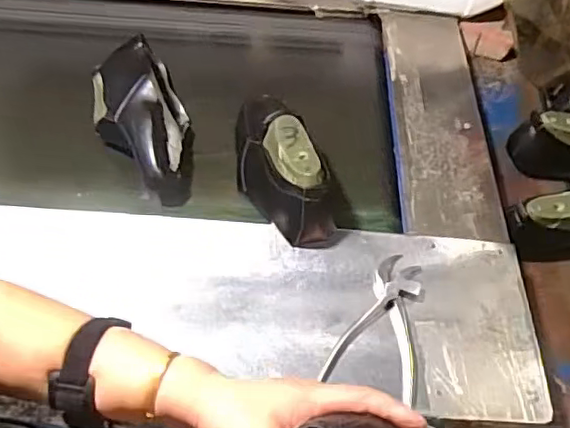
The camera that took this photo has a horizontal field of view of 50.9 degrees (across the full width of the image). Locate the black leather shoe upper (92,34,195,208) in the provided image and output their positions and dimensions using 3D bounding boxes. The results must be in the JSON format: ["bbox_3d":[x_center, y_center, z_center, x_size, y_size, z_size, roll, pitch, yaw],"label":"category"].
[{"bbox_3d":[-0.192,-0.129,0.821,0.121,0.112,0.245,-17,58,-15],"label":"black leather shoe upper"}]

